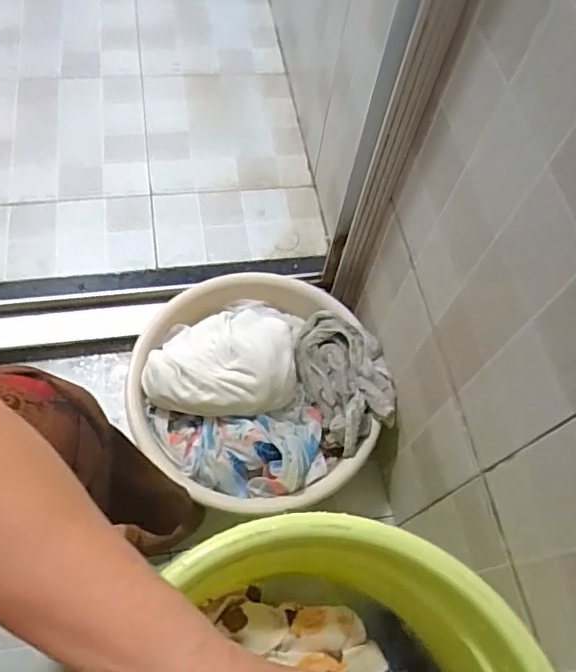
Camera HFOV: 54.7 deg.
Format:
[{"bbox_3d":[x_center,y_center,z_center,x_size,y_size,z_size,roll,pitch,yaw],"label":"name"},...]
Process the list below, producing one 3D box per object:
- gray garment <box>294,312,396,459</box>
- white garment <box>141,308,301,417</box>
[{"bbox_3d":[0.069,0.046,0.709,0.106,0.060,0.181,-25,69,-18],"label":"gray garment"},{"bbox_3d":[-0.080,0.025,0.684,0.187,0.067,0.145,0,63,-6],"label":"white garment"}]

